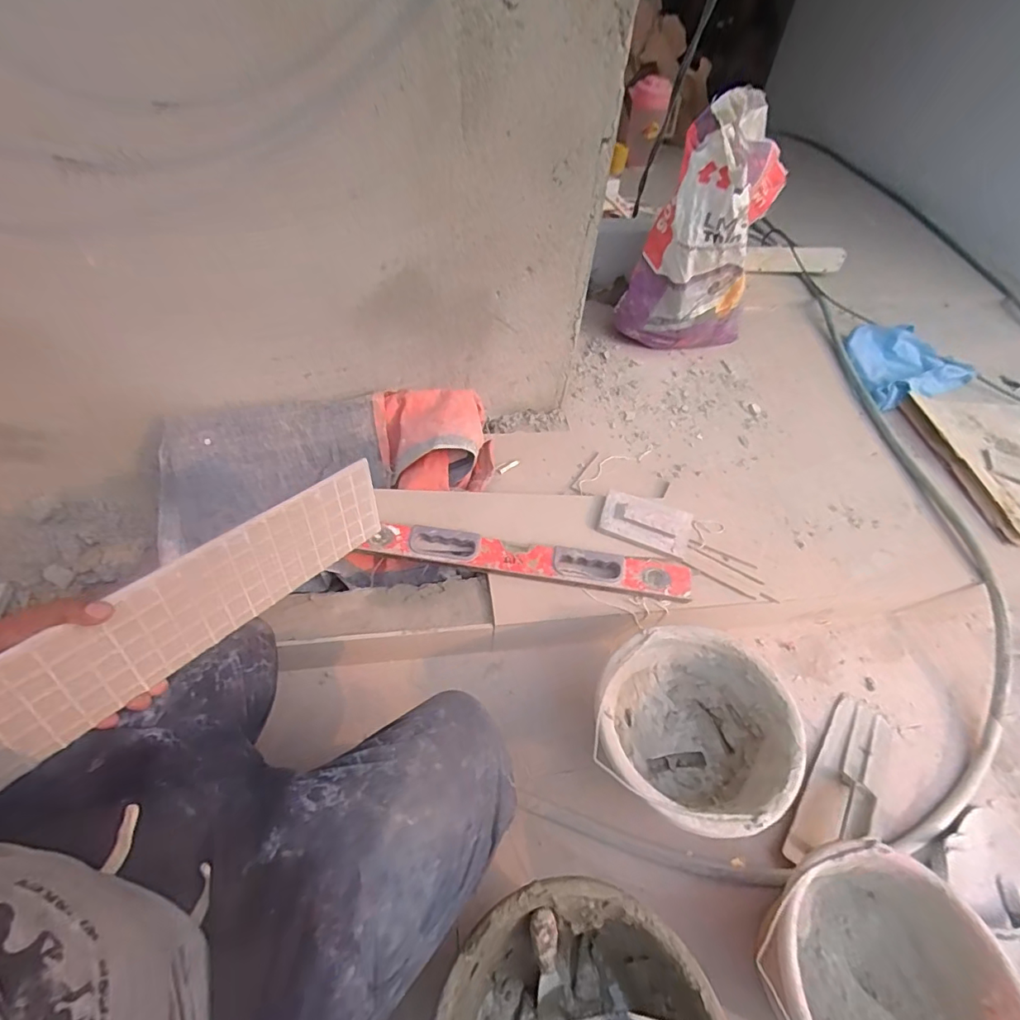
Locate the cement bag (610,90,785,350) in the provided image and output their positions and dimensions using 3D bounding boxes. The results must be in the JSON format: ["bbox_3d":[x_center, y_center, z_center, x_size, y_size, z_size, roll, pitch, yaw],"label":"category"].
[{"bbox_3d":[0.435,-0.567,1.099,0.291,0.483,0.189,-34,60,-27],"label":"cement bag"}]

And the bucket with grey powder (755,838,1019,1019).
[{"bbox_3d":[0.388,0.516,0.556,0.238,0.153,0.233,2,51,-2],"label":"bucket with grey powder"}]

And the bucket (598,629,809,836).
[{"bbox_3d":[0.240,0.309,0.706,0.239,0.163,0.238,2,51,-2],"label":"bucket"}]

